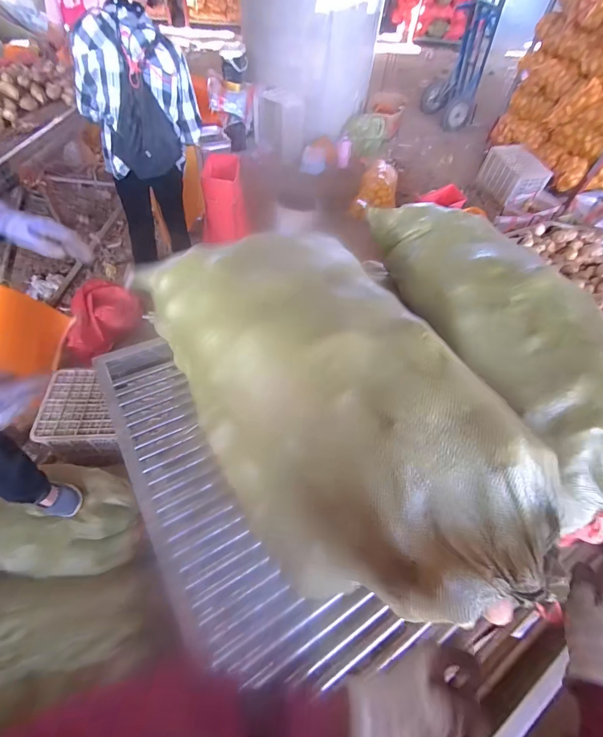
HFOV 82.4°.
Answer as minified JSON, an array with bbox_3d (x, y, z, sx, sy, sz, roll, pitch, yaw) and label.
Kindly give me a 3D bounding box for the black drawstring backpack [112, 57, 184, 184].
[{"bbox_3d":[-0.670,-1.022,1.451,0.255,0.365,0.110,-24,61,-18],"label":"black drawstring backpack"}]

